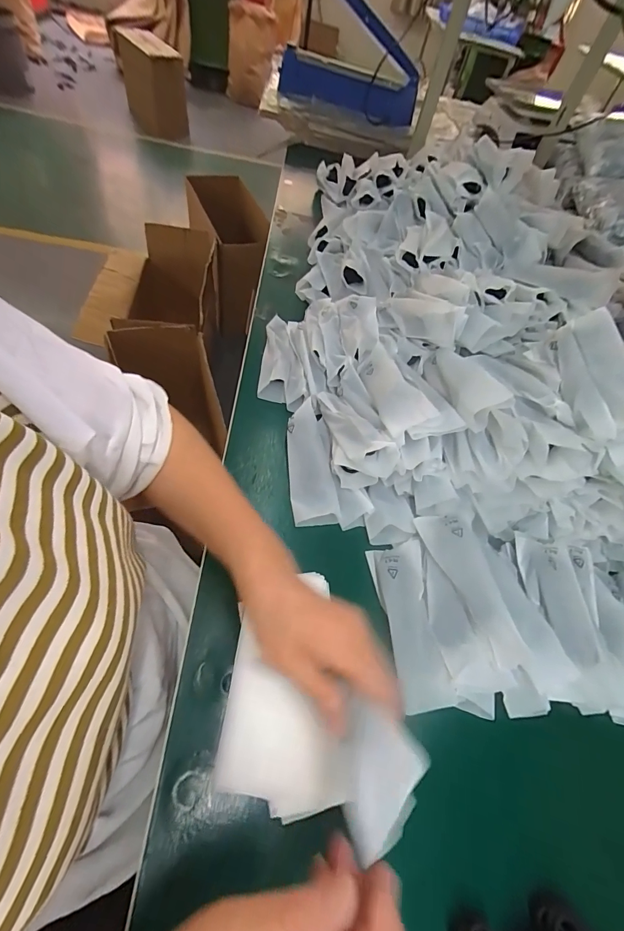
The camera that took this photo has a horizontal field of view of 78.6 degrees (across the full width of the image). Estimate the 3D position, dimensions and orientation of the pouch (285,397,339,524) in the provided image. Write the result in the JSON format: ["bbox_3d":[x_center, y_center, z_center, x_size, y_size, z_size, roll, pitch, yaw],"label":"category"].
[{"bbox_3d":[-0.002,-0.004,0.468,0.055,0.025,0.155,-7,62,6],"label":"pouch"}]

